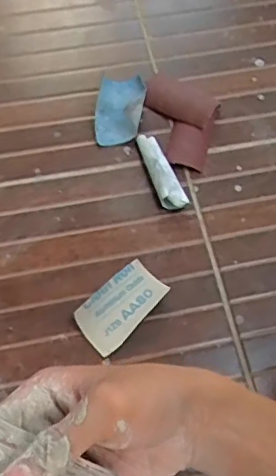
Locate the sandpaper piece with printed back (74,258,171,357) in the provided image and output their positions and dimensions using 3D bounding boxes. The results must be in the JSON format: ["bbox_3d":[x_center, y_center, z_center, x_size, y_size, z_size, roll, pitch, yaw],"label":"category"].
[{"bbox_3d":[-0.018,0.071,0.601,0.056,0.014,0.102,38,67,16],"label":"sandpaper piece with printed back"}]

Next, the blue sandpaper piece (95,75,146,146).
[{"bbox_3d":[-0.023,-0.168,0.708,0.060,0.032,0.106,8,63,2],"label":"blue sandpaper piece"}]

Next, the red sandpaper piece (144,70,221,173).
[{"bbox_3d":[0.051,-0.155,0.709,0.096,0.026,0.134,16,63,6],"label":"red sandpaper piece"}]

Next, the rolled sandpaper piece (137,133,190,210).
[{"bbox_3d":[0.028,-0.082,0.672,0.030,0.026,0.114,-16,64,-10],"label":"rolled sandpaper piece"}]

